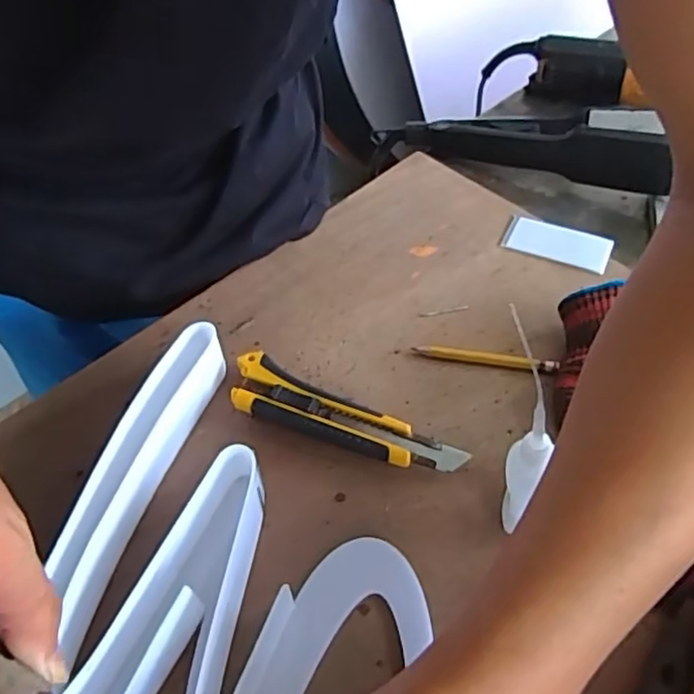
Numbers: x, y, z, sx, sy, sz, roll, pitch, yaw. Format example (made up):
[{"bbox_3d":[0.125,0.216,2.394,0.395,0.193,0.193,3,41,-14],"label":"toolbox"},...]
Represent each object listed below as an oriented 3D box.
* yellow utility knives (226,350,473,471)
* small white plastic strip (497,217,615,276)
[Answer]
[{"bbox_3d":[-0.006,0.052,0.421,0.160,0.020,0.040,24,56,19],"label":"yellow utility knives"},{"bbox_3d":[0.169,-0.084,0.522,0.082,0.004,0.035,18,65,18],"label":"small white plastic strip"}]

